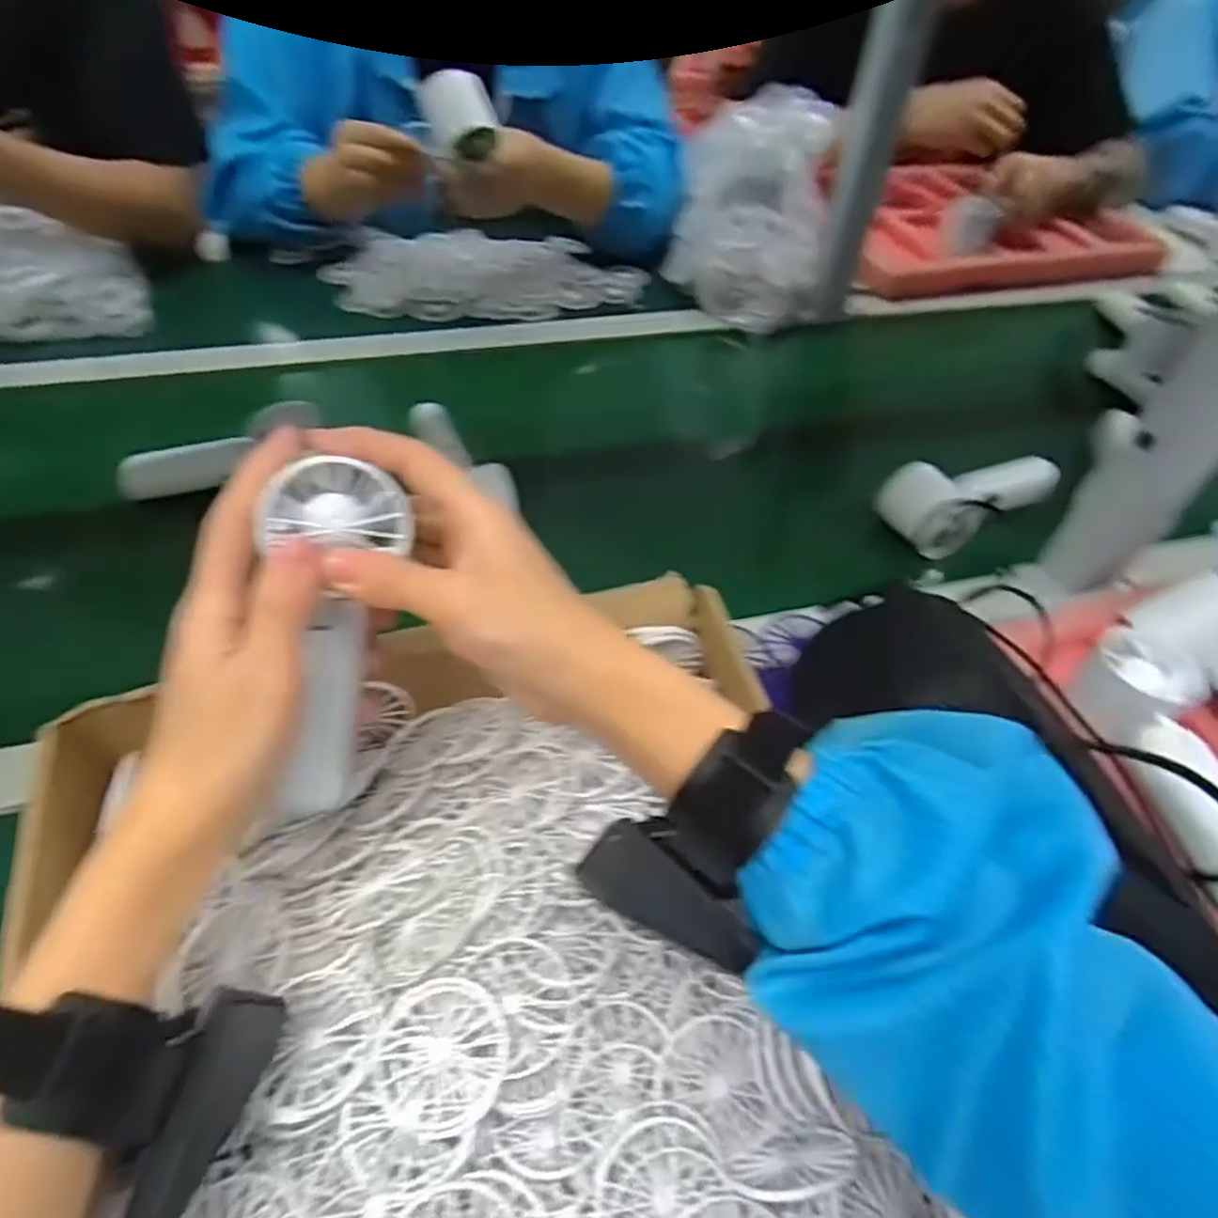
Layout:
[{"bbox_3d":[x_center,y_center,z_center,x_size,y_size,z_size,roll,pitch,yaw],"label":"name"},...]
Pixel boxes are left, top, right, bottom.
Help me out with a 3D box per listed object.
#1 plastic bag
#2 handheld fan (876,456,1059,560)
[{"bbox_3d":[0.156,-0.440,0.780,0.159,0.190,0.179,8,50,3],"label":"plastic bag"},{"bbox_3d":[0.285,-0.096,0.574,0.148,0.050,0.068,-24,55,-22],"label":"handheld fan"}]

